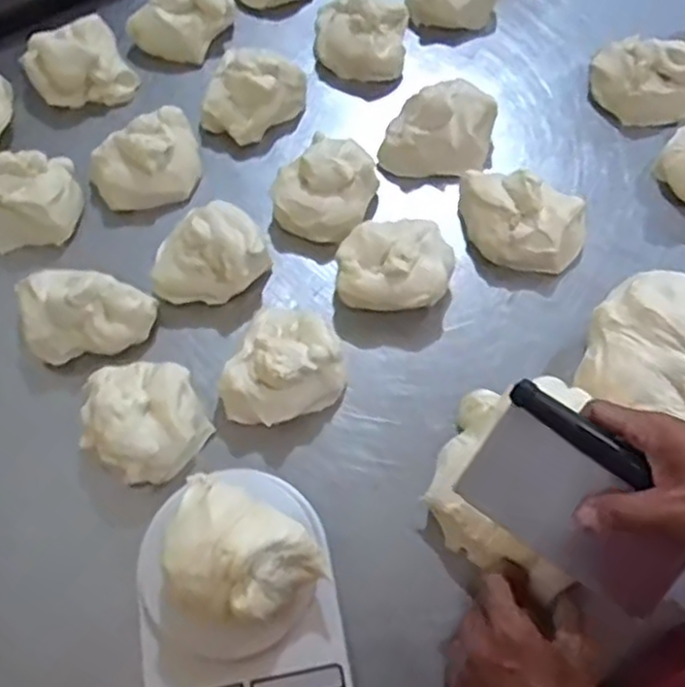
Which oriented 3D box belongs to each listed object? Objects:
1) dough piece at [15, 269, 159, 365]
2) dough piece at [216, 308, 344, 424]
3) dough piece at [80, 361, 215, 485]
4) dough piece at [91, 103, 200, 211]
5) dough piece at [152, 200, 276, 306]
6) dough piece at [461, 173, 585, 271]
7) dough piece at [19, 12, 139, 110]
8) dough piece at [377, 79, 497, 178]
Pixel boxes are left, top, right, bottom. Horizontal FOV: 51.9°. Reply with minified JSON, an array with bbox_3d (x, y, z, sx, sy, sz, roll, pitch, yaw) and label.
[{"bbox_3d":[-0.237,-0.023,0.629,0.121,0.063,0.082,13,68,9],"label":"dough piece"},{"bbox_3d":[-0.050,0.017,0.604,0.100,0.063,0.111,19,69,11],"label":"dough piece"},{"bbox_3d":[-0.171,0.058,0.593,0.102,0.065,0.094,-1,66,3],"label":"dough piece"},{"bbox_3d":[-0.197,-0.182,0.704,0.111,0.055,0.085,-25,67,-8],"label":"dough piece"},{"bbox_3d":[-0.128,-0.083,0.654,0.110,0.062,0.082,-23,67,-7],"label":"dough piece"},{"bbox_3d":[0.164,-0.118,0.658,0.126,0.056,0.086,25,70,13],"label":"dough piece"},{"bbox_3d":[-0.288,-0.303,0.758,0.101,0.051,0.097,-30,68,-10],"label":"dough piece"},{"bbox_3d":[0.095,-0.220,0.710,0.111,0.064,0.091,4,67,5],"label":"dough piece"}]

